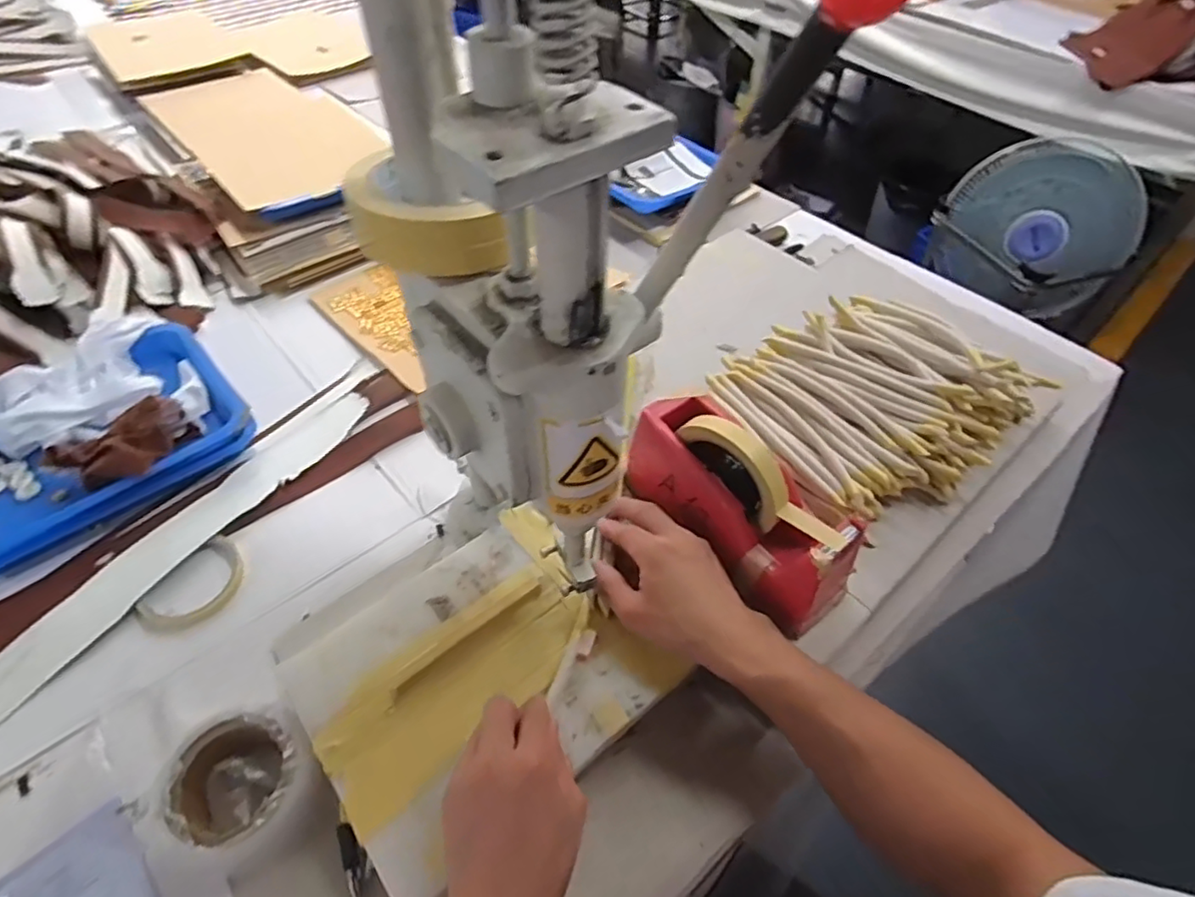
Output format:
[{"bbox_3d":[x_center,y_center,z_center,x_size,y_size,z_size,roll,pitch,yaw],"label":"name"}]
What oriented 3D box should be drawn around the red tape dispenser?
[{"bbox_3d":[0.115,0.038,0.499,0.077,0.114,0.198,-31,58,-25],"label":"red tape dispenser"}]

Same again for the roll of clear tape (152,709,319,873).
[{"bbox_3d":[-0.251,0.240,0.447,0.103,0.046,0.094,1,51,-2],"label":"roll of clear tape"}]

